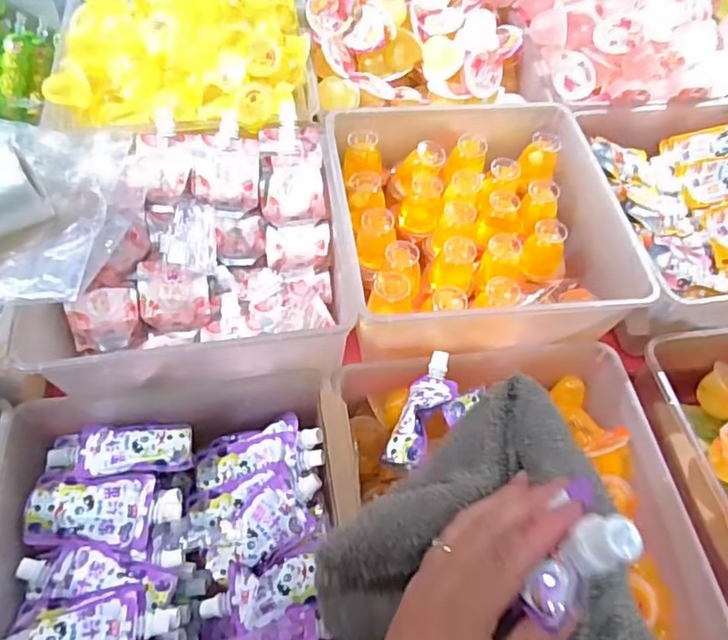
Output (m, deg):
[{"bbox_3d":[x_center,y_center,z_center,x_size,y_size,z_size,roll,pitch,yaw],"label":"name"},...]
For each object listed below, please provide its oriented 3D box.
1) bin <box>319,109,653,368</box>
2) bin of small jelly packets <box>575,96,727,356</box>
[{"bbox_3d":[0.116,-0.115,0.649,0.291,0.100,0.304,-4,58,-8],"label":"bin"},{"bbox_3d":[0.412,-0.129,0.685,0.304,0.105,0.287,-6,58,-9],"label":"bin of small jelly packets"}]

